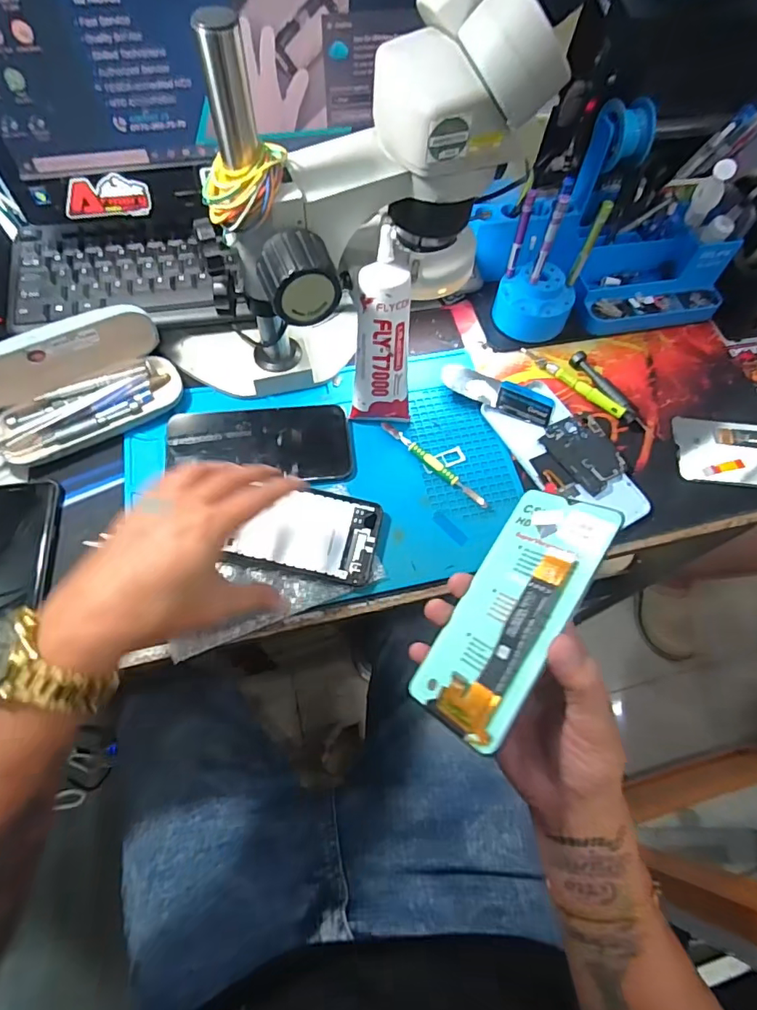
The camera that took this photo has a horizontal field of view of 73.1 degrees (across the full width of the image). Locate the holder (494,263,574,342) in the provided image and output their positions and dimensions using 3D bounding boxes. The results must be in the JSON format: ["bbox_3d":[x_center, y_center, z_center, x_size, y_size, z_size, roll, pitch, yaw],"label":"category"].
[{"bbox_3d":[0.157,-0.205,0.522,0.066,0.057,0.065,-24,68,-14],"label":"holder"}]

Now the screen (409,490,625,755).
[{"bbox_3d":[0.080,0.061,0.309,0.072,0.009,0.156,20,74,52],"label":"screen"}]

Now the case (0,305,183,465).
[{"bbox_3d":[-0.262,-0.105,0.441,0.162,0.080,0.077,-31,70,-17],"label":"case"}]

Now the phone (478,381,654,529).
[{"bbox_3d":[0.177,-0.048,0.475,0.085,0.009,0.161,-26,68,-15],"label":"phone"}]

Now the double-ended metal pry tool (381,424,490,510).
[{"bbox_3d":[0.050,-0.039,0.462,0.120,0.010,0.014,42,69,16],"label":"double-ended metal pry tool"}]

